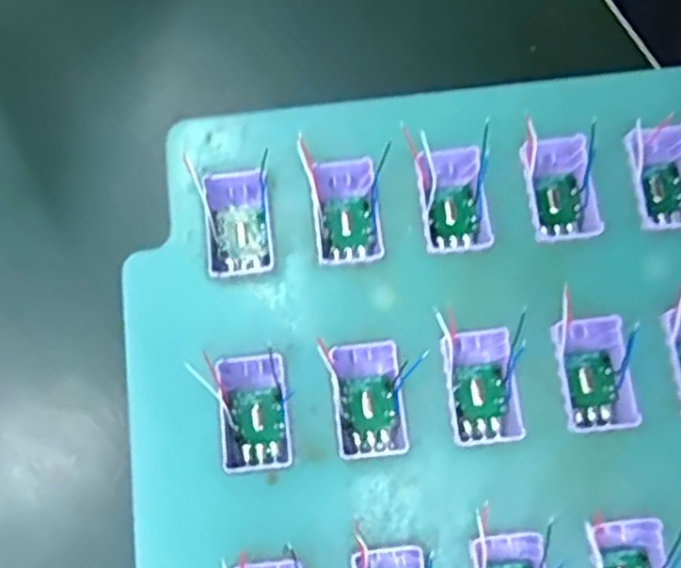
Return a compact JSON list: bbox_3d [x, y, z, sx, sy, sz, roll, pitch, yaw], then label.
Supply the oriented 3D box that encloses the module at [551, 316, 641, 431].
[{"bbox_3d":[0.072,0.026,0.199,0.020,0.012,0.031,-3,77,-1],"label":"module"}]

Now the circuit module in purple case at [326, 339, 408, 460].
[{"bbox_3d":[0.008,0.033,0.198,0.019,0.011,0.031,-7,77,-2],"label":"circuit module in purple case"}]

